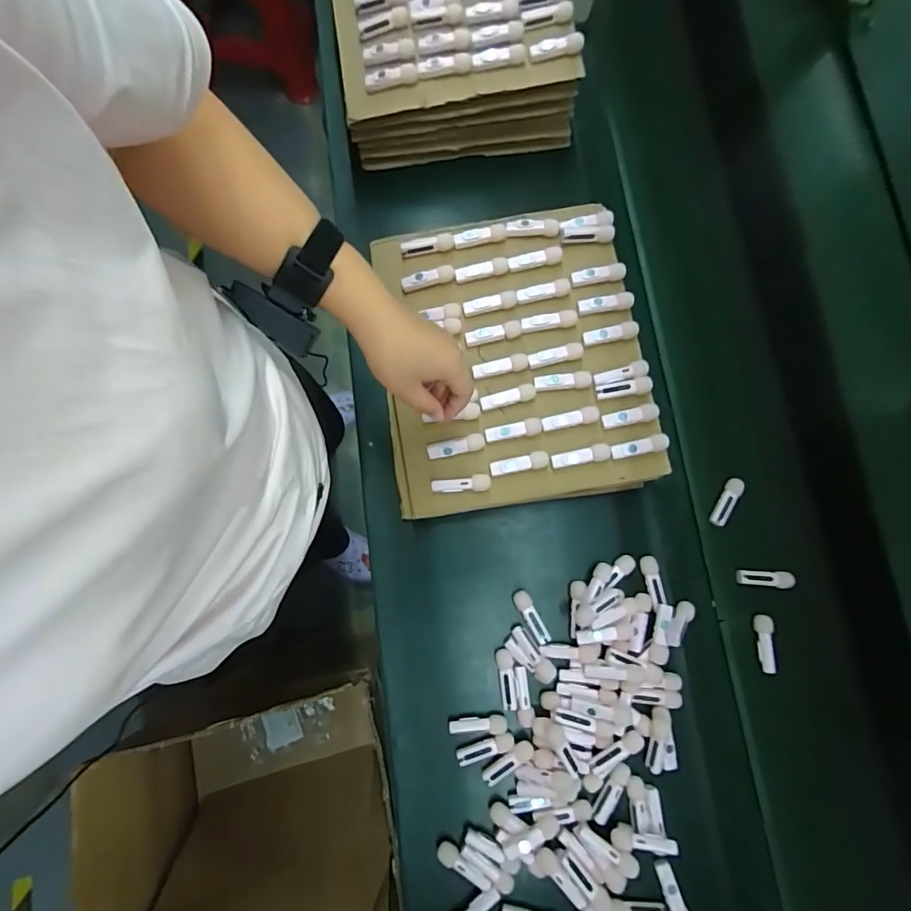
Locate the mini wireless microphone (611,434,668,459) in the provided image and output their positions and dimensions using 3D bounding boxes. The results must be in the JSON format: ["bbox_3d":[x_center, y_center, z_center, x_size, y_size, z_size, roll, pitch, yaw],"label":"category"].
[{"bbox_3d":[0.207,-0.009,0.551,0.064,0.009,0.018,-12,80,-2],"label":"mini wireless microphone"}]

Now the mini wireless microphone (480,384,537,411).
[{"bbox_3d":[0.061,-0.067,0.566,0.064,0.014,0.018,-12,80,-2],"label":"mini wireless microphone"}]

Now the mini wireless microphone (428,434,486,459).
[{"bbox_3d":[0.001,-0.010,0.558,0.065,0.012,0.018,-11,80,-1],"label":"mini wireless microphone"}]

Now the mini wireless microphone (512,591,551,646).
[{"bbox_3d":[0.092,0.193,0.585,0.021,0.013,0.066,-31,83,-9],"label":"mini wireless microphone"}]

